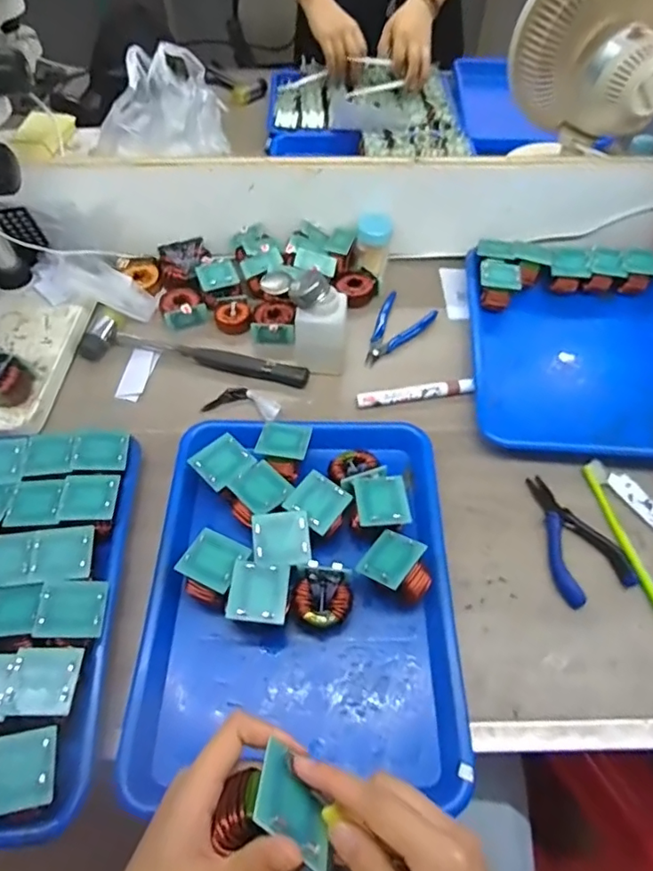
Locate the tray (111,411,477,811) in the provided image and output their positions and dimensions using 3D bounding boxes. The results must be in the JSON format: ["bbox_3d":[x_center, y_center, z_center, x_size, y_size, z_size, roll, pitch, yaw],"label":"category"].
[{"bbox_3d":[-0.021,0.117,0.452,0.240,0.047,0.300,0,54,0],"label":"tray"}]

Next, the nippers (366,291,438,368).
[{"bbox_3d":[0.081,-0.125,0.657,0.061,0.015,0.118,26,58,17],"label":"nippers"}]

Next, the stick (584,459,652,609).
[{"bbox_3d":[0.279,0.103,0.492,0.022,0.011,0.189,-5,55,-4],"label":"stick"}]

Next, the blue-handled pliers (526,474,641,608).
[{"bbox_3d":[0.225,0.092,0.505,0.071,0.006,0.122,-16,56,-12],"label":"blue-handled pliers"}]

